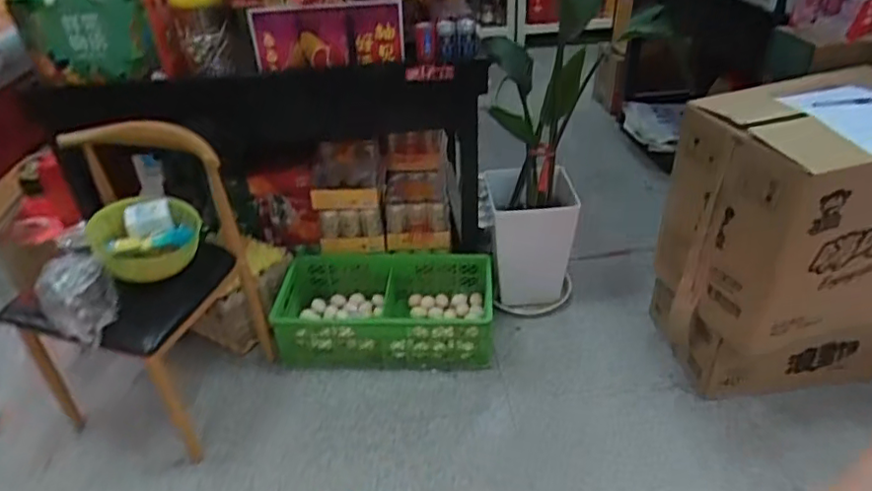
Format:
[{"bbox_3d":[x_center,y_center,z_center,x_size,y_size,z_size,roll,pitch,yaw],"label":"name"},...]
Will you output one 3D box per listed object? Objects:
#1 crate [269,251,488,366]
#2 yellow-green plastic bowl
[{"bbox_3d":[-0.148,0.196,1.937,0.677,0.194,0.345,0,36,4],"label":"crate"},{"bbox_3d":[-0.706,-0.037,1.462,0.241,0.104,0.258,-2,36,2],"label":"yellow-green plastic bowl"}]

